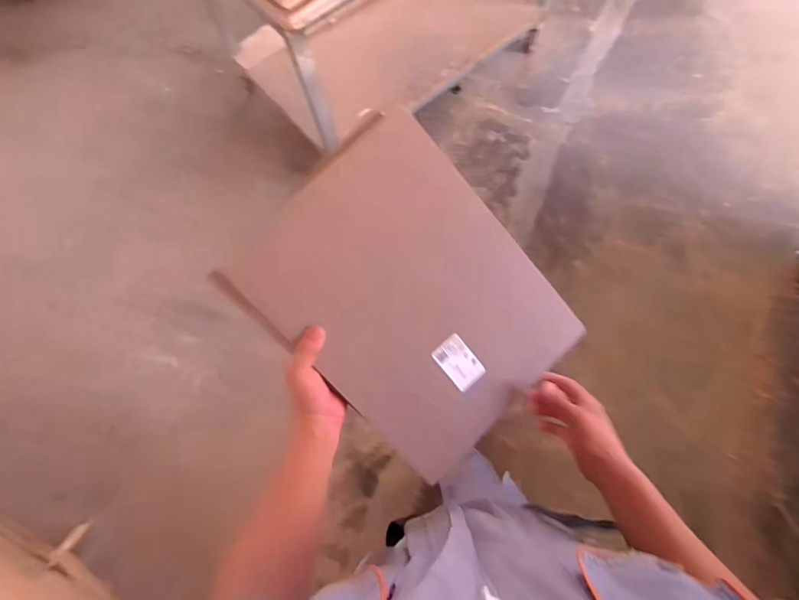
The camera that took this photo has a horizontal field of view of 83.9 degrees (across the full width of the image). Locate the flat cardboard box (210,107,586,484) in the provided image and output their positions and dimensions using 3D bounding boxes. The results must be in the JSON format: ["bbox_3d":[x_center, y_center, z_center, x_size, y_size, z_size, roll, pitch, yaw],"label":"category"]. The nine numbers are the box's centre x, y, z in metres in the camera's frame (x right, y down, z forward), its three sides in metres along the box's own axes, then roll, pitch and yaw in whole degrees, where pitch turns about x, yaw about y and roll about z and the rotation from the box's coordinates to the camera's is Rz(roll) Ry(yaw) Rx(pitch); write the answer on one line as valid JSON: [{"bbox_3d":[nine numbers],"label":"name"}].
[{"bbox_3d":[0.005,0.005,0.546,0.297,0.040,0.371,-42,90,9],"label":"flat cardboard box"}]

